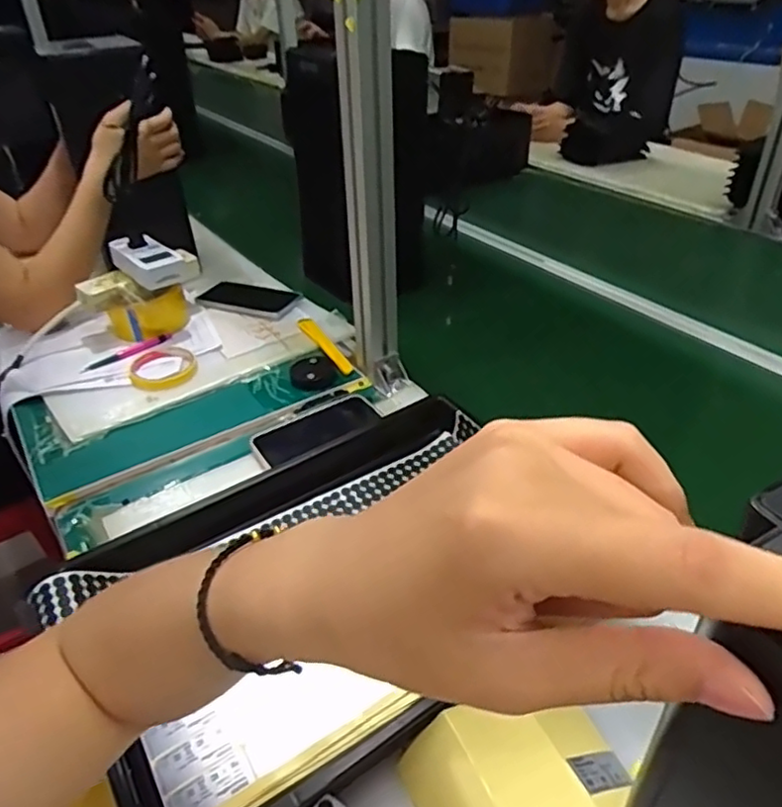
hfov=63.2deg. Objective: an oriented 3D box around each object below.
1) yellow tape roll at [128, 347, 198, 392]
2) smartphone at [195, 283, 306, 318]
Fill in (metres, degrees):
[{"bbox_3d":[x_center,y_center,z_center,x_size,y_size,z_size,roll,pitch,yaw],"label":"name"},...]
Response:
[{"bbox_3d":[-0.309,-0.046,0.863,0.089,0.014,0.100,-21,40,-26],"label":"yellow tape roll"},{"bbox_3d":[-0.229,-0.171,1.031,0.169,0.012,0.090,13,38,19],"label":"smartphone"}]

